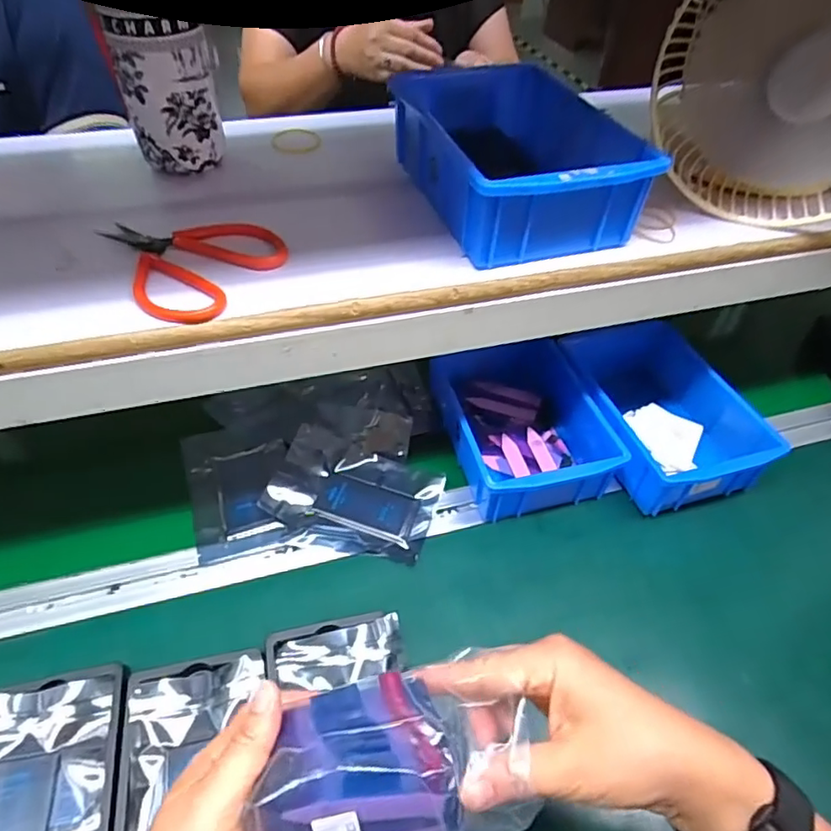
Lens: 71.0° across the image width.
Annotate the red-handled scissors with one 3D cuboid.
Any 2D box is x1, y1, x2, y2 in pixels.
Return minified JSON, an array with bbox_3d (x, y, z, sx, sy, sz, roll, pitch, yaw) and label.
[{"bbox_3d":[-0.154,-0.104,0.380,0.116,0.009,0.098,25,50,20],"label":"red-handled scissors"}]

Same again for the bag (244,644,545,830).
[{"bbox_3d":[-0.011,0.166,0.282,0.124,0.040,0.075,-5,49,-8],"label":"bag"}]

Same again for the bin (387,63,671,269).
[{"bbox_3d":[0.071,-0.192,0.434,0.129,0.064,0.194,-12,48,-14],"label":"bin"}]

